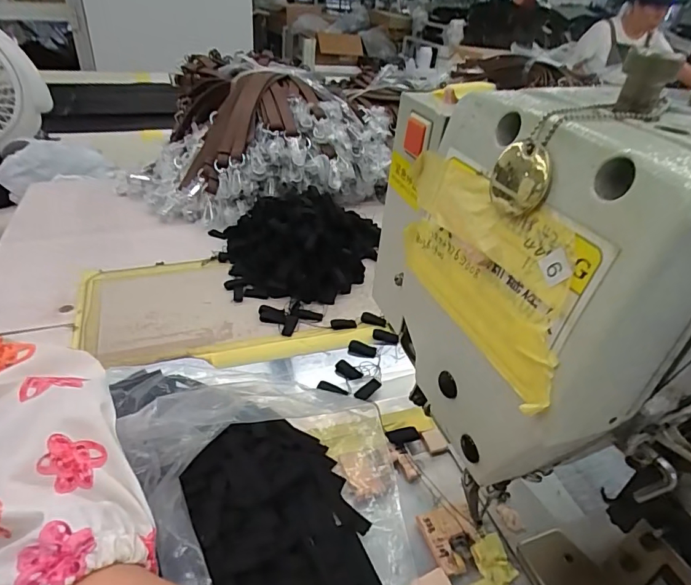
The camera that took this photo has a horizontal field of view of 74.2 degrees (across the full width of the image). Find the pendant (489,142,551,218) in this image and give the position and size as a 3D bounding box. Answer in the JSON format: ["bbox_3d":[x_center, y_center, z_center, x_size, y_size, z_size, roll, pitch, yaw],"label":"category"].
[{"bbox_3d":[0.059,-0.039,0.157,0.004,0.023,0.025,-2,0,-27],"label":"pendant"}]

